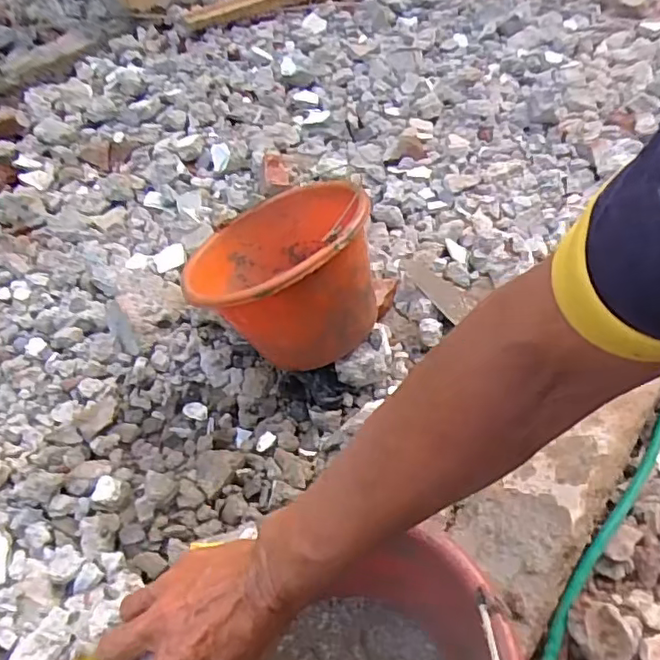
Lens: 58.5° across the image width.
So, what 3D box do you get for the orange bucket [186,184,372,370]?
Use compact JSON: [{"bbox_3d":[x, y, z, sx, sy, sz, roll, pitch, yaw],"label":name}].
[{"bbox_3d":[-0.037,-0.070,0.744,0.207,0.185,0.206,-20,47,8],"label":"orange bucket"}]

